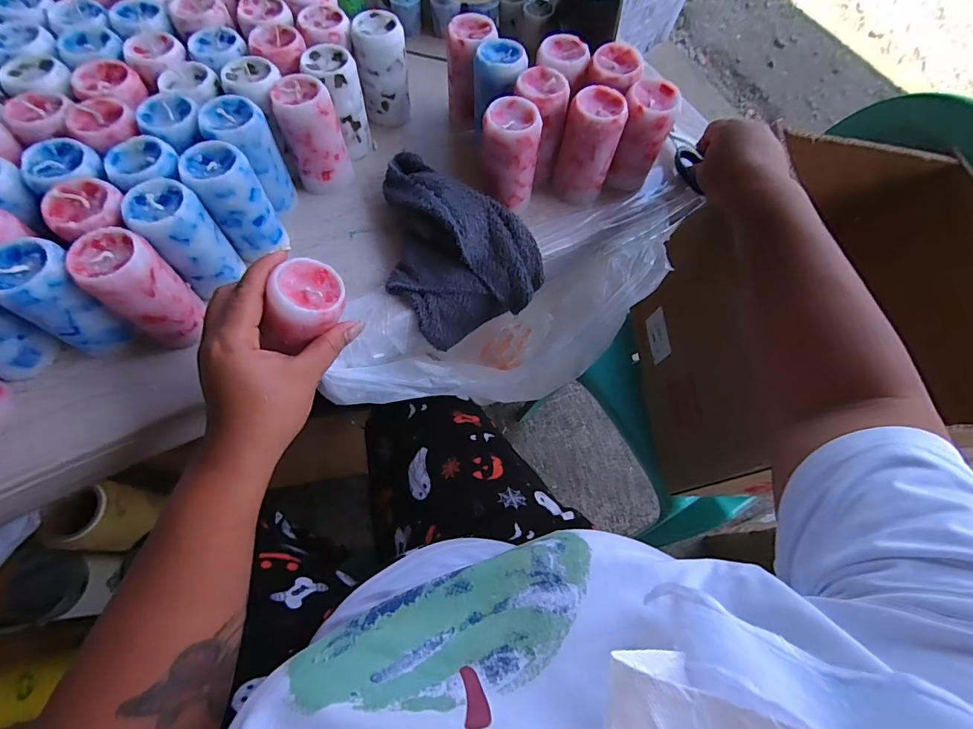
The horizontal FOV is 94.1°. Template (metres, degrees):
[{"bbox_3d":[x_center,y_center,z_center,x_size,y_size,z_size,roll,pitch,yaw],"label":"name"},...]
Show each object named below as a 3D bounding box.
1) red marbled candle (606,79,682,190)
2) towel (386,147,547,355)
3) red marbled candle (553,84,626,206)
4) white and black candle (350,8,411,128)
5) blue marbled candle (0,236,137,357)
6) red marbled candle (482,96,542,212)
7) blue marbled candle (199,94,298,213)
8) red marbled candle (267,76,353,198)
[{"bbox_3d":[0.149,-0.220,0.449,0.048,0.097,0.047,18,67,5],"label":"red marbled candle"},{"bbox_3d":[-0.038,-0.125,0.444,0.133,0.099,0.178,-24,70,-13],"label":"towel"},{"bbox_3d":[0.097,-0.207,0.442,0.052,0.100,0.048,18,67,5],"label":"red marbled candle"},{"bbox_3d":[-0.109,-0.309,0.480,0.051,0.088,0.057,-5,67,-5],"label":"white and black candle"},{"bbox_3d":[-0.312,-0.046,0.342,0.058,0.091,0.046,37,70,12],"label":"blue marbled candle"},{"bbox_3d":[0.021,-0.193,0.433,0.050,0.099,0.049,4,66,-1],"label":"red marbled candle"},{"bbox_3d":[-0.213,-0.187,0.411,0.050,0.090,0.047,1,67,-3],"label":"blue marbled candle"},{"bbox_3d":[-0.164,-0.218,0.435,0.049,0.092,0.053,1,67,-3],"label":"red marbled candle"}]

